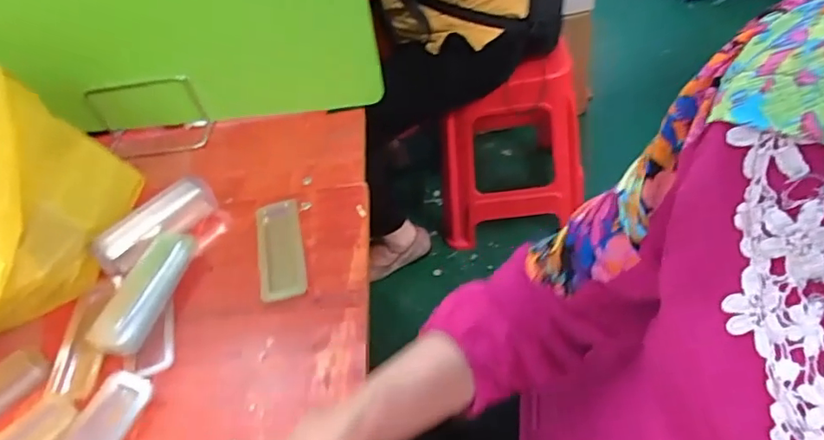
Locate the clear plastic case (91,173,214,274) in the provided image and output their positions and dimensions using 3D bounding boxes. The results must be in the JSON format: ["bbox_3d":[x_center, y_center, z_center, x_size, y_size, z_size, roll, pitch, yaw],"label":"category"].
[{"bbox_3d":[-0.284,0.003,0.603,0.039,0.037,0.137,26,57,30],"label":"clear plastic case"}]

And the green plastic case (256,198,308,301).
[{"bbox_3d":[-0.140,0.030,0.579,0.047,0.019,0.137,-15,47,-3],"label":"green plastic case"}]

